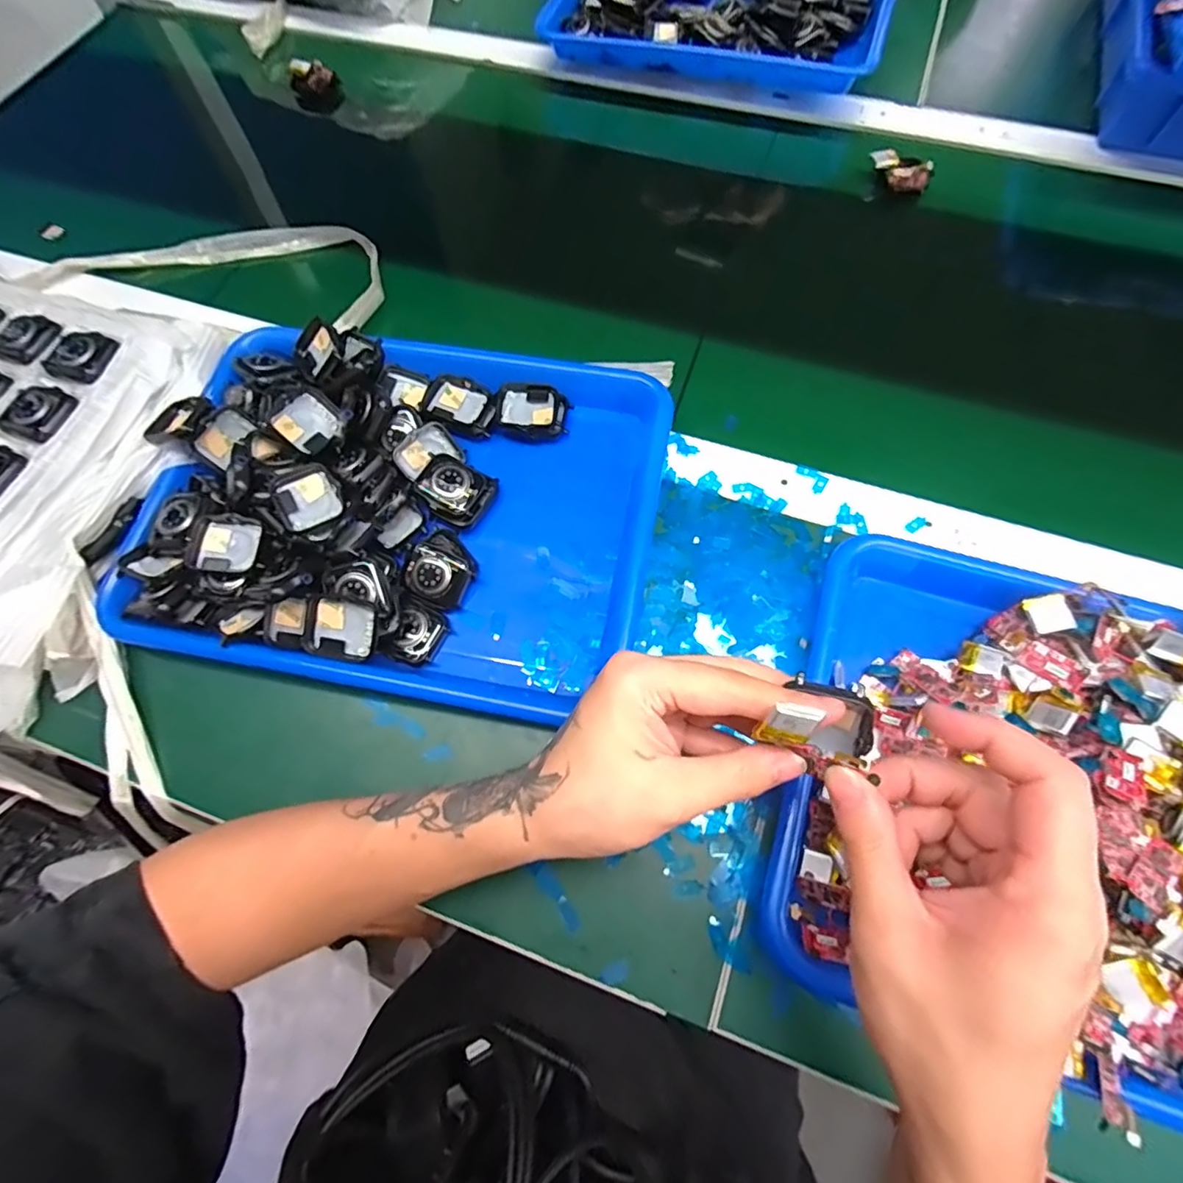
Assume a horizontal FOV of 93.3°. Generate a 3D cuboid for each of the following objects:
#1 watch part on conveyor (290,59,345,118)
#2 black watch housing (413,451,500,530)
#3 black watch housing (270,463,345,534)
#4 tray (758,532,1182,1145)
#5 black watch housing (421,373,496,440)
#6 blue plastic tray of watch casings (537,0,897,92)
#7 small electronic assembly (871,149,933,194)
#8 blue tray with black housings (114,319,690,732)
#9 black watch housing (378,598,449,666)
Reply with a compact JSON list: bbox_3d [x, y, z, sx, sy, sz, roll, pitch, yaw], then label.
[{"bbox_3d":[-0.292,-0.538,0.593,0.049,0.043,0.029,-23,70,-6],"label":"watch part on conveyor"},{"bbox_3d":[-0.093,-0.068,0.379,0.047,0.015,0.040,27,81,-3],"label":"black watch housing"},{"bbox_3d":[-0.178,-0.058,0.352,0.039,0.009,0.043,-37,72,-11],"label":"black watch housing"},{"bbox_3d":[0.274,0.114,0.284,0.333,0.062,0.246,18,71,9],"label":"tray"},{"bbox_3d":[-0.097,-0.135,0.410,0.052,0.013,0.043,23,72,11],"label":"black watch housing"},{"bbox_3d":[0.135,-0.610,0.581,0.327,0.042,0.234,15,70,8],"label":"blue plastic tray of watch casings"},{"bbox_3d":[0.276,-0.376,0.502,0.052,0.018,0.031,19,71,9],"label":"small electronic assembly"},{"bbox_3d":[-0.129,-0.060,0.372,0.335,0.049,0.248,10,70,6],"label":"blue tray with black housings"},{"bbox_3d":[-0.110,0.027,0.352,0.032,0.009,0.038,30,64,-14],"label":"black watch housing"}]

